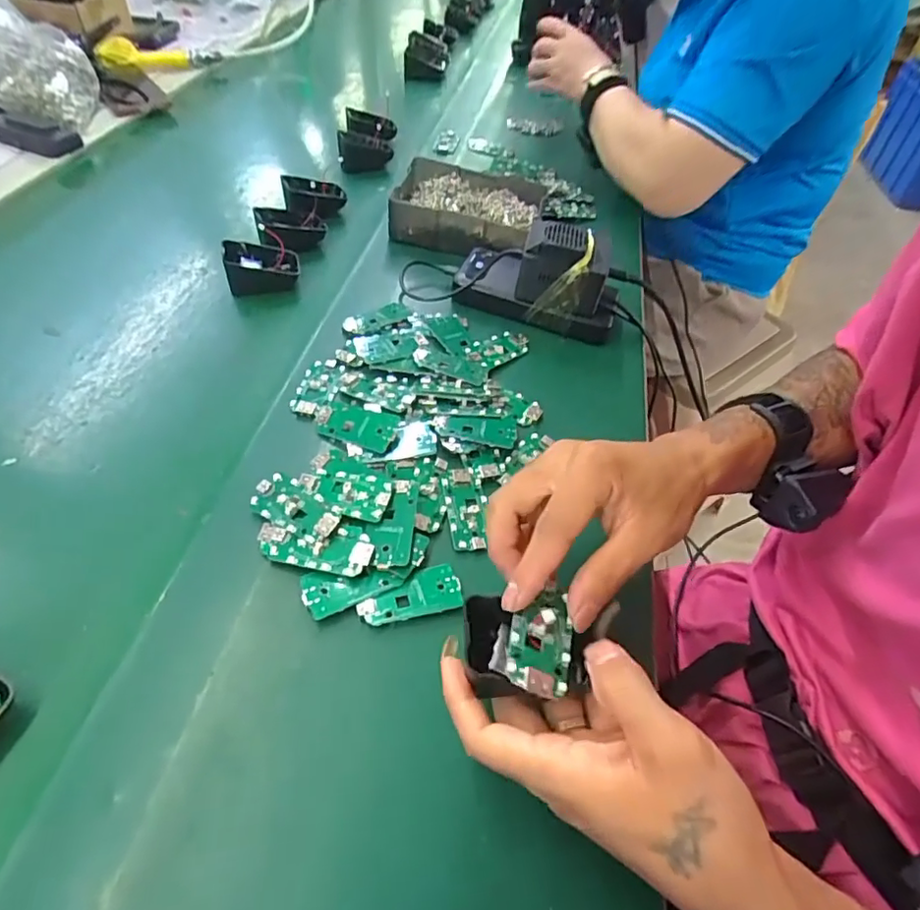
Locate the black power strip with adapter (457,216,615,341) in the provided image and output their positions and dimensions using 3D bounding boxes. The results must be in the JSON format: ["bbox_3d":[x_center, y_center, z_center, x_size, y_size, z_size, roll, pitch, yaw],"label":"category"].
[{"bbox_3d":[0.075,-0.174,0.533,0.153,0.075,0.075,20,50,12],"label":"black power strip with adapter"}]

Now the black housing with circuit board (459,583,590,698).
[{"bbox_3d":[0.032,0.090,0.277,0.059,0.016,0.054,-5,48,-9],"label":"black housing with circuit board"}]

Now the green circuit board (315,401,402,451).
[{"bbox_3d":[-0.079,-0.023,0.428,0.065,0.005,0.032,15,62,18],"label":"green circuit board"}]

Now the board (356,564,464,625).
[{"bbox_3d":[-0.031,0.086,0.352,0.063,0.006,0.030,-10,51,-14],"label":"board"}]

